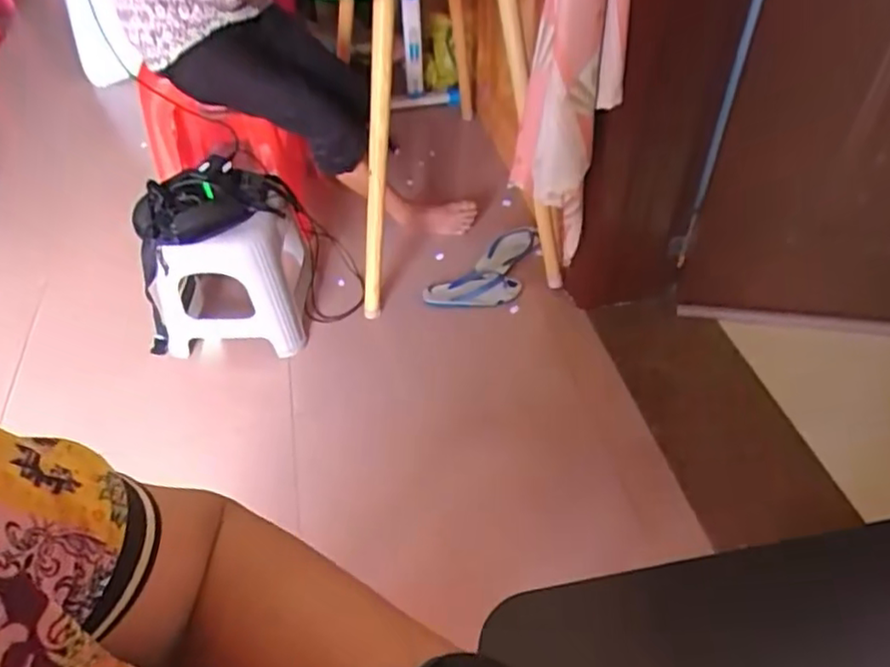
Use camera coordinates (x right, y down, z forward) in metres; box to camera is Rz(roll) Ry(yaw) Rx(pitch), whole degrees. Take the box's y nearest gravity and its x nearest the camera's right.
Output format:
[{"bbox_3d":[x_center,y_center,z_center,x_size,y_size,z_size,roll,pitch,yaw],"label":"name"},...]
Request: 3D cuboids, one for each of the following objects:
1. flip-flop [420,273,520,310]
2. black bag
[{"bbox_3d":[0.065,-0.104,1.593,0.238,0.040,0.107,-11,47,-8],"label":"flip-flop"},{"bbox_3d":[-0.462,-0.270,1.320,0.321,0.098,0.156,-35,54,-27],"label":"black bag"}]

